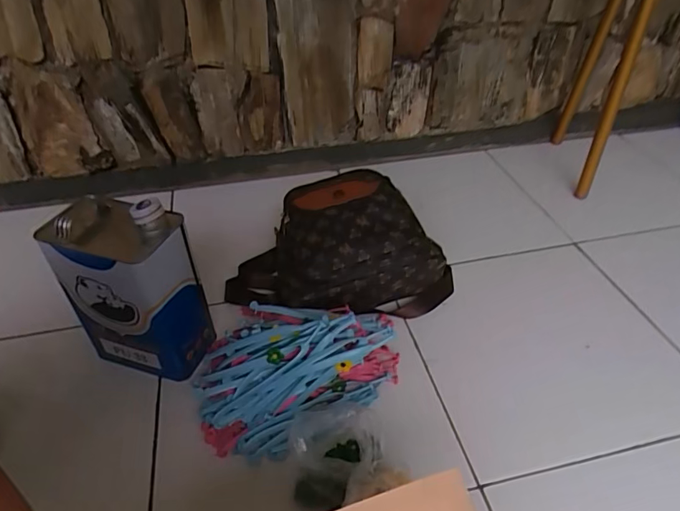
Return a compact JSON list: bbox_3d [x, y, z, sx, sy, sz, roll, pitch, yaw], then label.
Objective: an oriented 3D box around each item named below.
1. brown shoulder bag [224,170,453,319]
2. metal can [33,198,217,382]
[{"bbox_3d":[-0.020,-0.022,0.821,0.362,0.163,0.272,-12,41,-12],"label":"brown shoulder bag"},{"bbox_3d":[-0.294,0.048,0.675,0.167,0.250,0.103,11,42,14],"label":"metal can"}]

